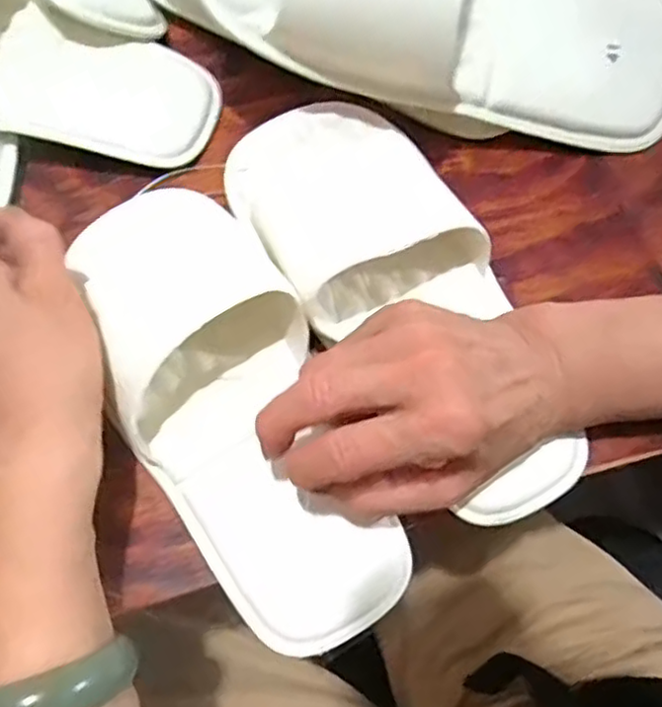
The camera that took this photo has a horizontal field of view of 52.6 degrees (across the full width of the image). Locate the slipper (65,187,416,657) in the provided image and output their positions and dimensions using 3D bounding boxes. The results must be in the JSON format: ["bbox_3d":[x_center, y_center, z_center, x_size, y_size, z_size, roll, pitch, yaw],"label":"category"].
[{"bbox_3d":[-0.045,0.021,0.304,0.090,0.042,0.225,-25,74,-8],"label":"slipper"}]

